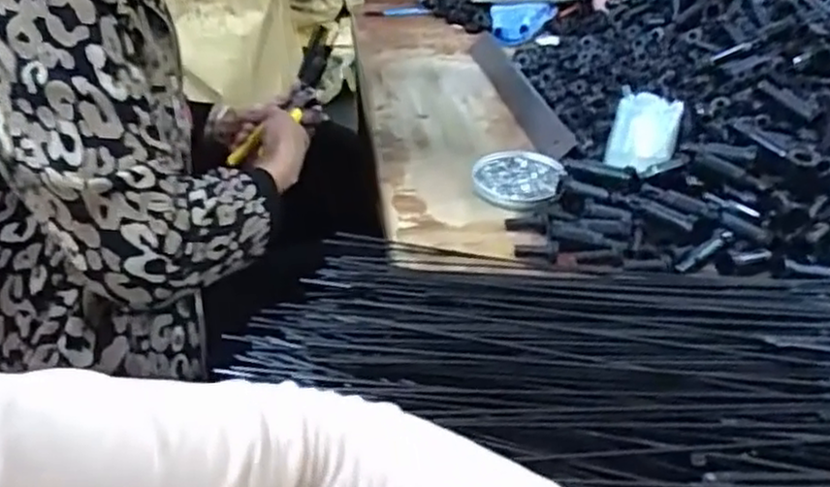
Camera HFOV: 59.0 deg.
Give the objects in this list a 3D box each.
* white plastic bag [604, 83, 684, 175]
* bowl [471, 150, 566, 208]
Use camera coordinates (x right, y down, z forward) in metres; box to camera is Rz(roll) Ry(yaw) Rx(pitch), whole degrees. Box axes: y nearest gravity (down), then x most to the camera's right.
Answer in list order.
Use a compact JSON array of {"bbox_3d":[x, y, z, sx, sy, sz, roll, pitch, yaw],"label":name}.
[{"bbox_3d":[0.231,-0.114,0.739,0.062,0.017,0.154,13,38,15],"label":"white plastic bag"},{"bbox_3d":[0.100,-0.064,0.725,0.087,0.014,0.092,1,37,-1],"label":"bowl"}]

